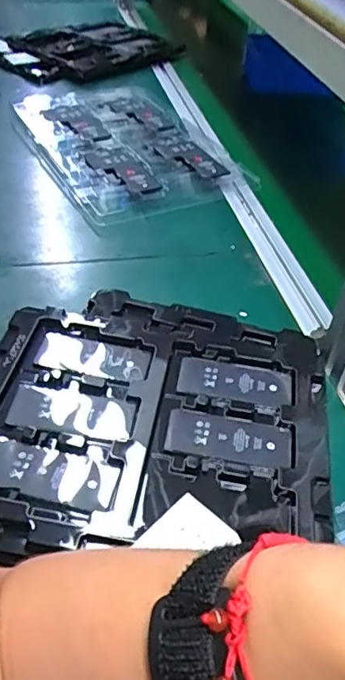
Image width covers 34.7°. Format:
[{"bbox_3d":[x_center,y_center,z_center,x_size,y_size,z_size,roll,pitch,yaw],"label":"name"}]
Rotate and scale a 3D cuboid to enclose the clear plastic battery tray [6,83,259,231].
[{"bbox_3d":[-0.069,-0.283,0.774,0.230,0.026,0.365,-19,51,-24],"label":"clear plastic battery tray"}]

